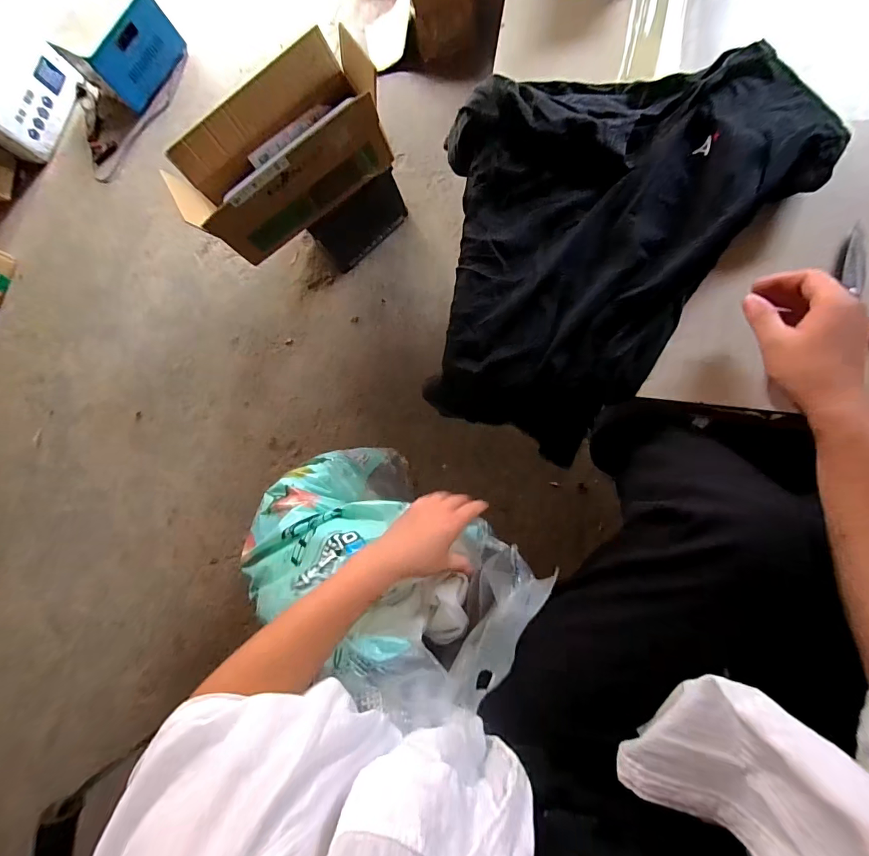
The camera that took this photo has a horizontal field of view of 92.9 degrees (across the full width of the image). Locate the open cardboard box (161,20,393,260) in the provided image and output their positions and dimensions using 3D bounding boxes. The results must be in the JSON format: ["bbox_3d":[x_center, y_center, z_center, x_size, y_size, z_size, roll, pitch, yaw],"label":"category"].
[{"bbox_3d":[-0.294,-0.541,0.827,0.410,0.159,0.200,-36,75,6],"label":"open cardboard box"}]

